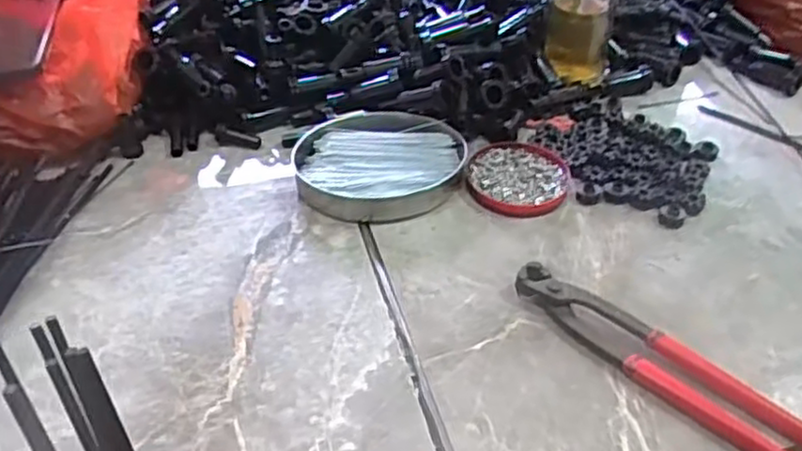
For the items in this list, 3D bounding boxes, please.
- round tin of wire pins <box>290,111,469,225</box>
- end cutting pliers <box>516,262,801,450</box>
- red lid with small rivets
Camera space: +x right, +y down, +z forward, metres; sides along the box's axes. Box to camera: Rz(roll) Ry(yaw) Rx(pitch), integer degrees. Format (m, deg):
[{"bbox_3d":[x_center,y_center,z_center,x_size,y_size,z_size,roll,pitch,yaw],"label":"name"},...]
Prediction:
[{"bbox_3d":[-0.016,-0.052,0.580,0.134,0.024,0.111,-15,45,-16],"label":"round tin of wire pins"},{"bbox_3d":[0.157,0.083,0.443,0.198,0.017,0.035,32,52,29],"label":"end cutting pliers"},{"bbox_3d":[0.094,-0.039,0.585,0.081,0.007,0.079,0,43,0],"label":"red lid with small rivets"}]

